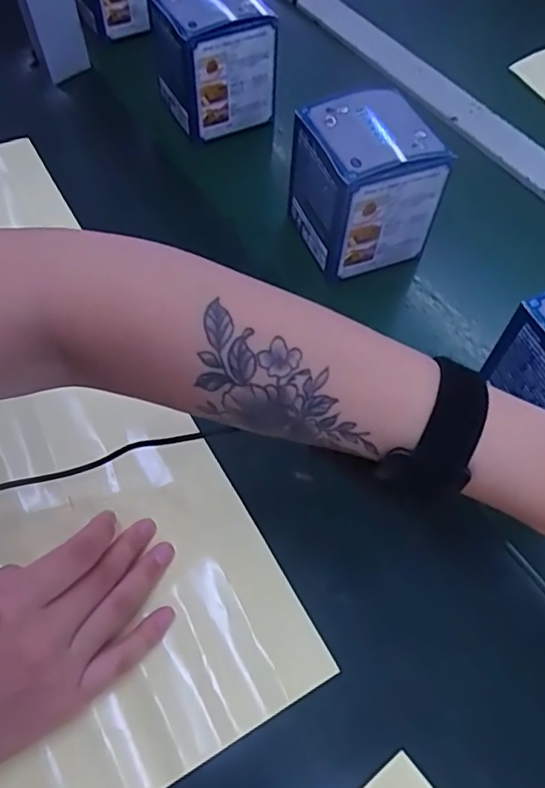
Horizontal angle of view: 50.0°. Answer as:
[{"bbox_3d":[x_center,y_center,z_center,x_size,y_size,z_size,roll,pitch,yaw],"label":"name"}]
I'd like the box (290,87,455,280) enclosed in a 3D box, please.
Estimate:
[{"bbox_3d":[0.063,-0.149,0.425,0.086,0.104,0.086,-18,61,-12],"label":"box"}]

